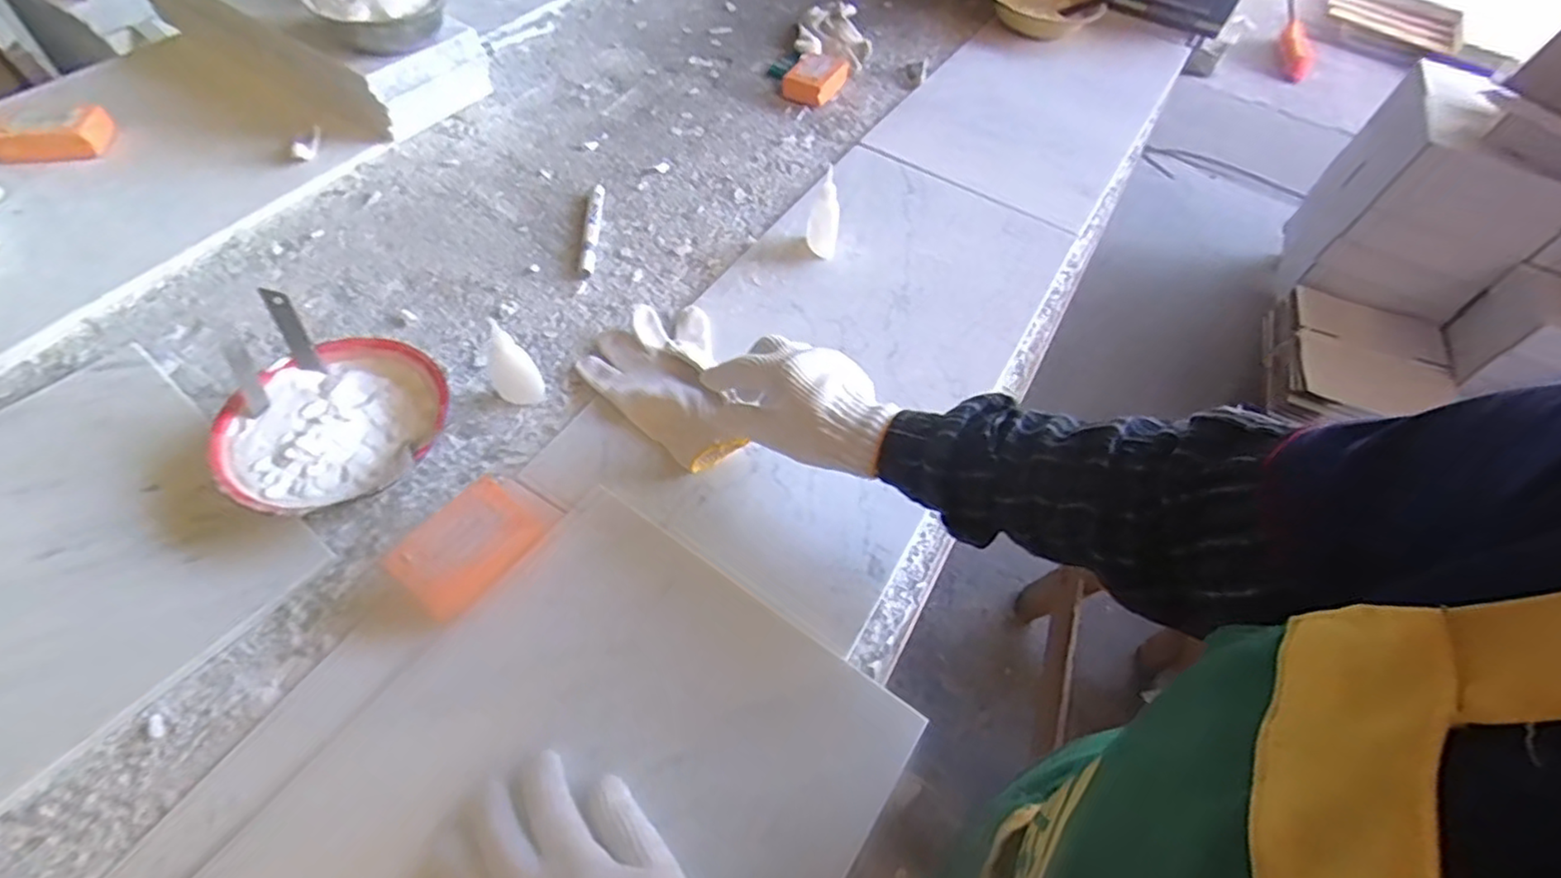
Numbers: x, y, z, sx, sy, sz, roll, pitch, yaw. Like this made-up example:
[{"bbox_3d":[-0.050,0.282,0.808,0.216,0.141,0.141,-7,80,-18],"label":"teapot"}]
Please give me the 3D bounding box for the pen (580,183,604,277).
[{"bbox_3d":[-0.206,-0.231,0.728,0.014,0.017,0.138,0,57,-5],"label":"pen"}]

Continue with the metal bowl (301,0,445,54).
[{"bbox_3d":[-0.446,-0.482,0.739,0.128,0.043,0.128,5,61,-9],"label":"metal bowl"}]

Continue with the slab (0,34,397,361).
[{"bbox_3d":[-0.772,-0.216,0.651,0.347,0.029,0.636,30,59,14],"label":"slab"}]

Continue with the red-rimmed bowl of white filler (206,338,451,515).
[{"bbox_3d":[-0.355,-0.004,0.540,0.154,0.051,0.159,2,57,-4],"label":"red-rimmed bowl of white filler"}]

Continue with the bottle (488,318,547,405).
[{"bbox_3d":[-0.231,-0.064,0.569,0.037,0.088,0.030,-24,69,-22],"label":"bottle"}]

